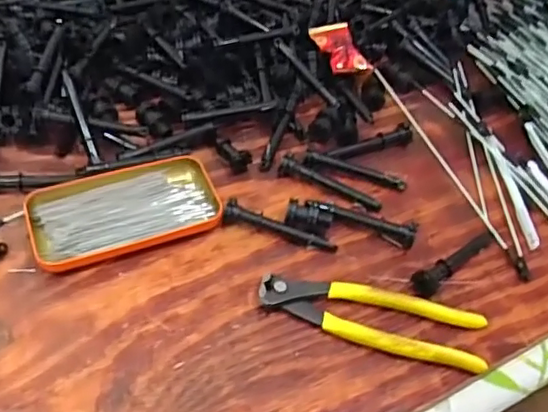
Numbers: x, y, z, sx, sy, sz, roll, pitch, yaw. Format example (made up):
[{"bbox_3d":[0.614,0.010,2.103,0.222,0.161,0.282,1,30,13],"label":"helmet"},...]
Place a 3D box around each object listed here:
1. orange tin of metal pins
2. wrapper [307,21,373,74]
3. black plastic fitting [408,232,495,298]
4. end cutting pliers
[{"bbox_3d":[-0.118,0.004,0.462,0.141,0.019,0.076,-16,52,-20],"label":"orange tin of metal pins"},{"bbox_3d":[0.070,-0.161,0.605,0.043,0.021,0.070,-18,53,-21],"label":"wrapper"},{"bbox_3d":[0.147,0.042,0.460,0.096,0.019,0.018,-27,56,-27],"label":"black plastic fitting"},{"bbox_3d":[0.070,0.082,0.420,0.162,0.016,0.045,10,48,3],"label":"end cutting pliers"}]

